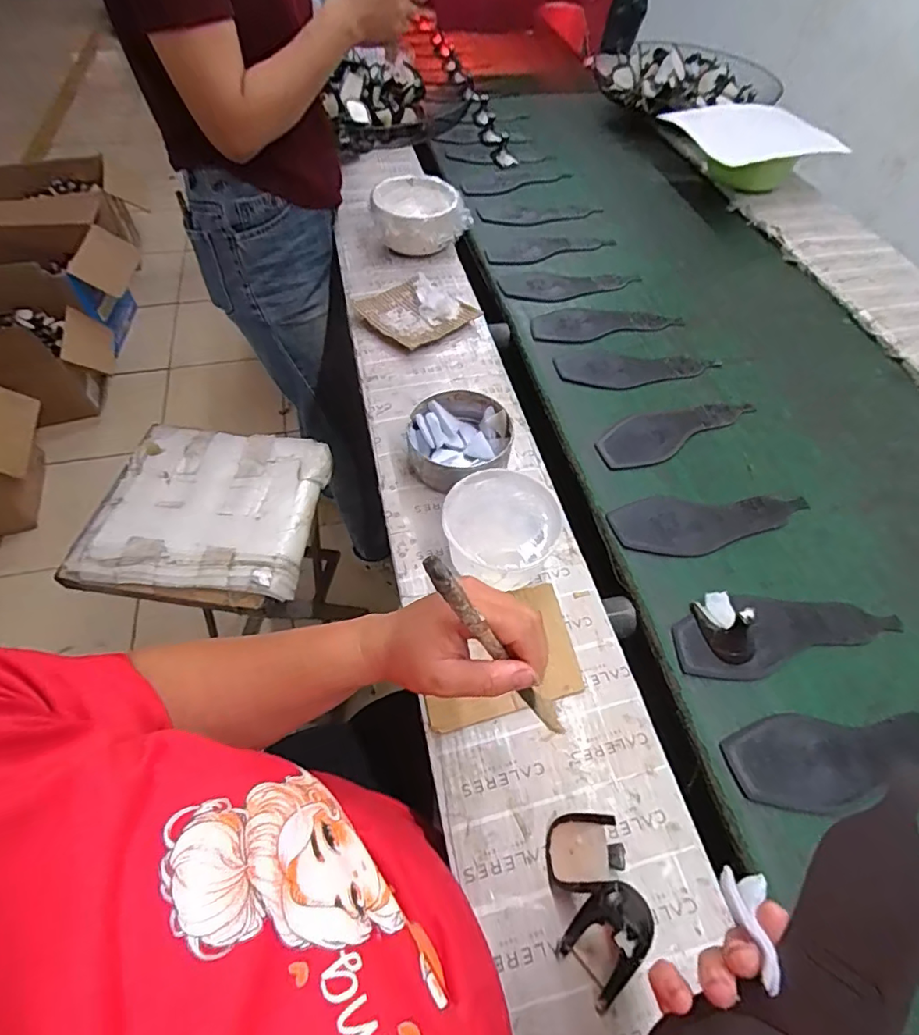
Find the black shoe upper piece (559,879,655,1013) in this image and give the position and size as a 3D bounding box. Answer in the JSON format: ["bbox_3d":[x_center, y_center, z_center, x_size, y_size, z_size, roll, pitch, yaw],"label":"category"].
[{"bbox_3d":[0.107,0.295,0.371,0.068,0.017,0.046,-38,65,-26],"label":"black shoe upper piece"}]

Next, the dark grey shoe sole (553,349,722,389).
[{"bbox_3d":[0.253,-0.212,0.756,0.229,0.006,0.078,3,55,0],"label":"dark grey shoe sole"}]

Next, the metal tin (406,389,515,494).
[{"bbox_3d":[0.002,-0.085,0.605,0.123,0.059,0.125,1,55,-2],"label":"metal tin"}]

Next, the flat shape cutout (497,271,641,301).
[{"bbox_3d":[0.184,-0.384,0.874,0.232,0.004,0.082,1,55,-2],"label":"flat shape cutout"}]

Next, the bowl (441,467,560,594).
[{"bbox_3d":[0.040,0.016,0.539,0.110,0.063,0.125,14,57,8],"label":"bowl"}]

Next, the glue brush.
[{"bbox_3d":[0.028,0.081,0.320,0.018,0.178,0.017,1,48,37],"label":"glue brush"}]

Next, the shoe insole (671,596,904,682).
[{"bbox_3d":[0.328,0.111,0.536,0.232,0.008,0.075,-13,56,-12],"label":"shoe insole"}]

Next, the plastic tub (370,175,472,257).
[{"bbox_3d":[-0.073,-0.491,0.871,0.137,0.081,0.130,1,56,-1],"label":"plastic tub"}]

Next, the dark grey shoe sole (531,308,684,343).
[{"bbox_3d":[0.226,-0.302,0.815,0.238,0.008,0.077,-7,55,-7],"label":"dark grey shoe sole"}]

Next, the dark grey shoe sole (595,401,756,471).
[{"bbox_3d":[0.279,-0.120,0.692,0.225,0.005,0.074,-27,60,-20],"label":"dark grey shoe sole"}]

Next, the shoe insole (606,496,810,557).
[{"bbox_3d":[0.291,0.006,0.605,0.232,0.004,0.077,-4,55,-5],"label":"shoe insole"}]

